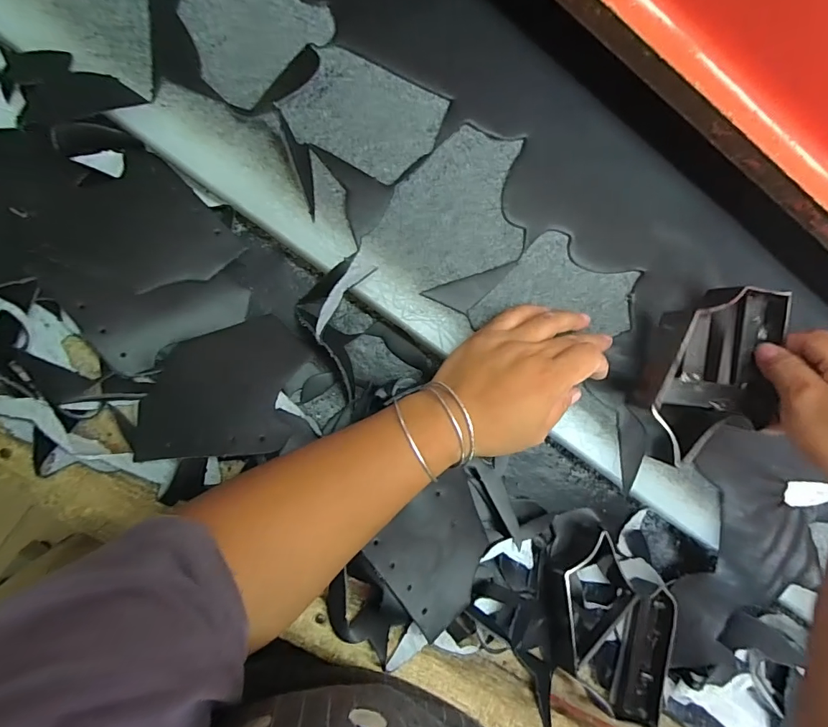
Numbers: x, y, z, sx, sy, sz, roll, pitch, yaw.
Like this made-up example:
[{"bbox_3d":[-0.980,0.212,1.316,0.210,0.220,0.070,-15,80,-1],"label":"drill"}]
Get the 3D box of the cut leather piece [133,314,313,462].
[{"bbox_3d":[-0.138,0.016,0.331,0.110,0.010,0.102,2,77,-27],"label":"cut leather piece"}]

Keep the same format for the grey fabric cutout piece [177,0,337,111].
[{"bbox_3d":[-0.114,-0.252,0.317,0.098,0.004,0.118,-26,95,-9],"label":"grey fabric cutout piece"}]

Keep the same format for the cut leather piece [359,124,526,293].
[{"bbox_3d":[0.035,-0.112,0.344,0.140,0.005,0.098,-45,98,-4],"label":"cut leather piece"}]

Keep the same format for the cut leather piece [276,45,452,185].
[{"bbox_3d":[-0.035,-0.184,0.330,0.108,0.006,0.076,20,90,-9],"label":"cut leather piece"}]

